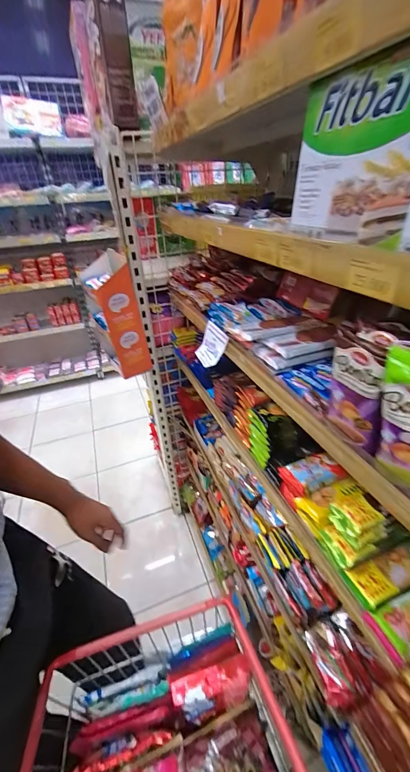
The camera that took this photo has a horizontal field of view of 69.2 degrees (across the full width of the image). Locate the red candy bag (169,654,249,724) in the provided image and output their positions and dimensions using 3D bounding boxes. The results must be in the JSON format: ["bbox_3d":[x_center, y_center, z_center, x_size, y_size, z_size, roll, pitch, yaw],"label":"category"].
[{"bbox_3d":[0.014,0.523,0.511,0.130,0.096,0.042,-11,33,-9],"label":"red candy bag"}]

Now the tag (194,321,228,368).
[{"bbox_3d":[0.012,-0.084,0.641,0.008,0.085,0.103,13,25,-30],"label":"tag"}]

